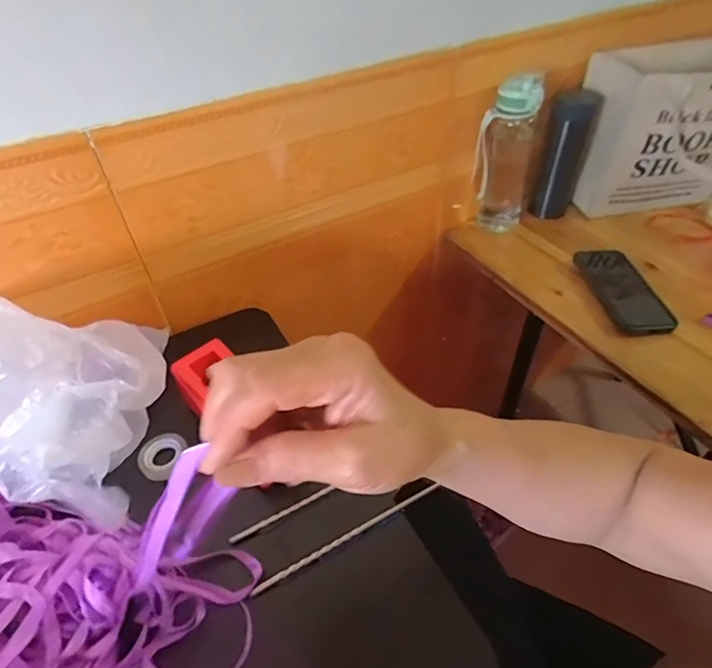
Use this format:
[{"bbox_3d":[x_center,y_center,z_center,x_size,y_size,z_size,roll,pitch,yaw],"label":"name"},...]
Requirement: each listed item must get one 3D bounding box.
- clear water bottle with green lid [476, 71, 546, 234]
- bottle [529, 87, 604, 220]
[{"bbox_3d":[0.232,-0.273,0.727,0.085,0.227,0.064,12,47,15],"label":"clear water bottle with green lid"},{"bbox_3d":[0.335,-0.286,0.758,0.067,0.187,0.058,16,48,18],"label":"bottle"}]

